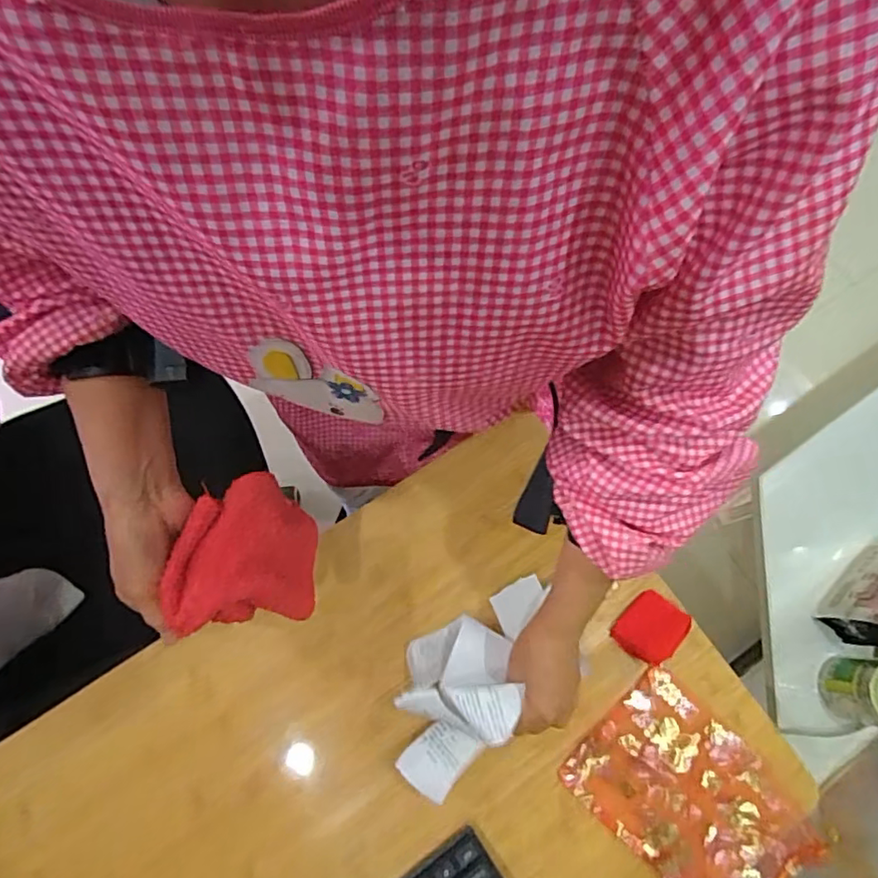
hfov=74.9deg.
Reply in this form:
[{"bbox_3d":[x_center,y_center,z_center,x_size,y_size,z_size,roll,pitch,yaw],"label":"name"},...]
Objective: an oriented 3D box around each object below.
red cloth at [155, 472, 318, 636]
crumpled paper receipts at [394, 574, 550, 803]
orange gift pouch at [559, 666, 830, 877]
[{"bbox_3d":[-0.151,0.089,0.459,0.087,0.084,0.115,0,72,-2],"label":"red cloth"},{"bbox_3d":[0.023,0.219,0.545,0.100,0.095,0.208,21,73,5],"label":"crumpled paper receipts"},{"bbox_3d":[0.244,0.347,0.550,0.210,0.022,0.143,43,76,11],"label":"orange gift pouch"}]

